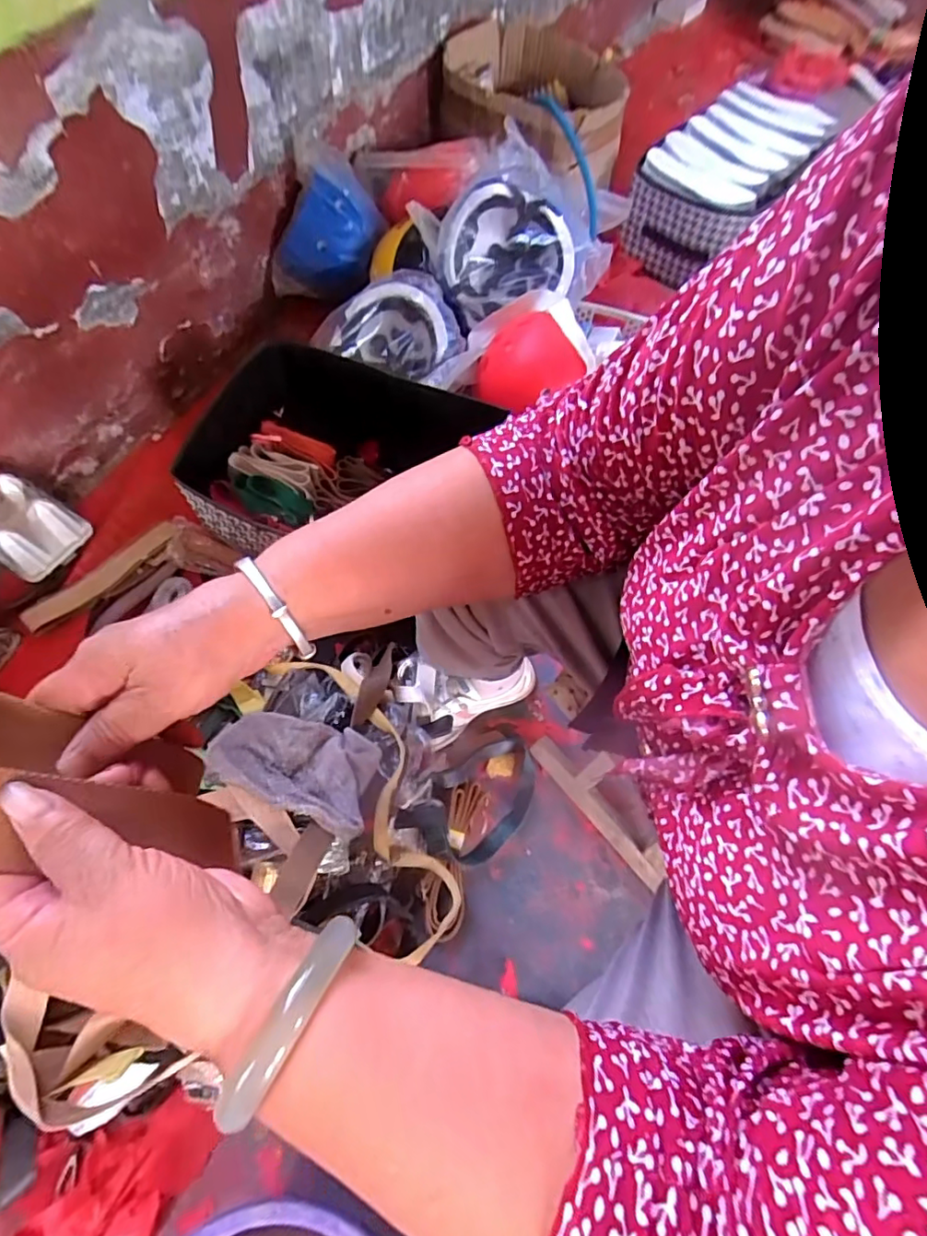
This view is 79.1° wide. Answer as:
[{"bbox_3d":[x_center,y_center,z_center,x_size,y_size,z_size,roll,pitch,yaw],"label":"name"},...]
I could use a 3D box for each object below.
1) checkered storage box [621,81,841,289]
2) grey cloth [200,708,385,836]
[{"bbox_3d":[0.584,-0.942,1.244,0.265,0.198,0.451,40,69,15],"label":"checkered storage box"},{"bbox_3d":[-0.180,0.164,0.624,0.177,0.040,0.103,17,65,5],"label":"grey cloth"}]

